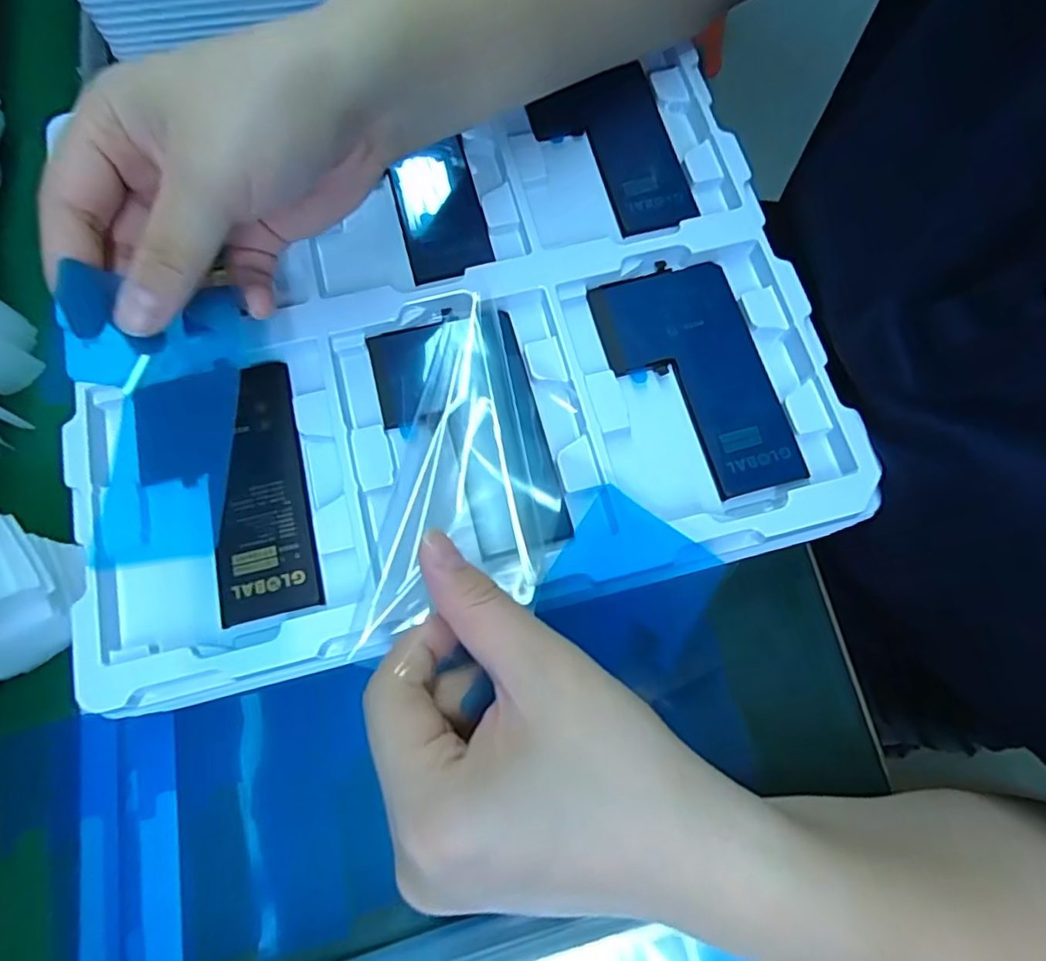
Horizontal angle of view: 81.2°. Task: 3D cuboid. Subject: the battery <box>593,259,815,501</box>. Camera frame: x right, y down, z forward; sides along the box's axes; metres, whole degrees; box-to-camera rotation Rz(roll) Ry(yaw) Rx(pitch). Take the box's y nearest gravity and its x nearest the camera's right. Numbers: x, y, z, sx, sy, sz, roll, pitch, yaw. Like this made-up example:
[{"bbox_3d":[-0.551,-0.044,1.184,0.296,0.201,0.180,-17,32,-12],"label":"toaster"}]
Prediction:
[{"bbox_3d":[0.077,-0.046,0.271,0.064,0.004,0.112,-19,74,-4],"label":"battery"}]

